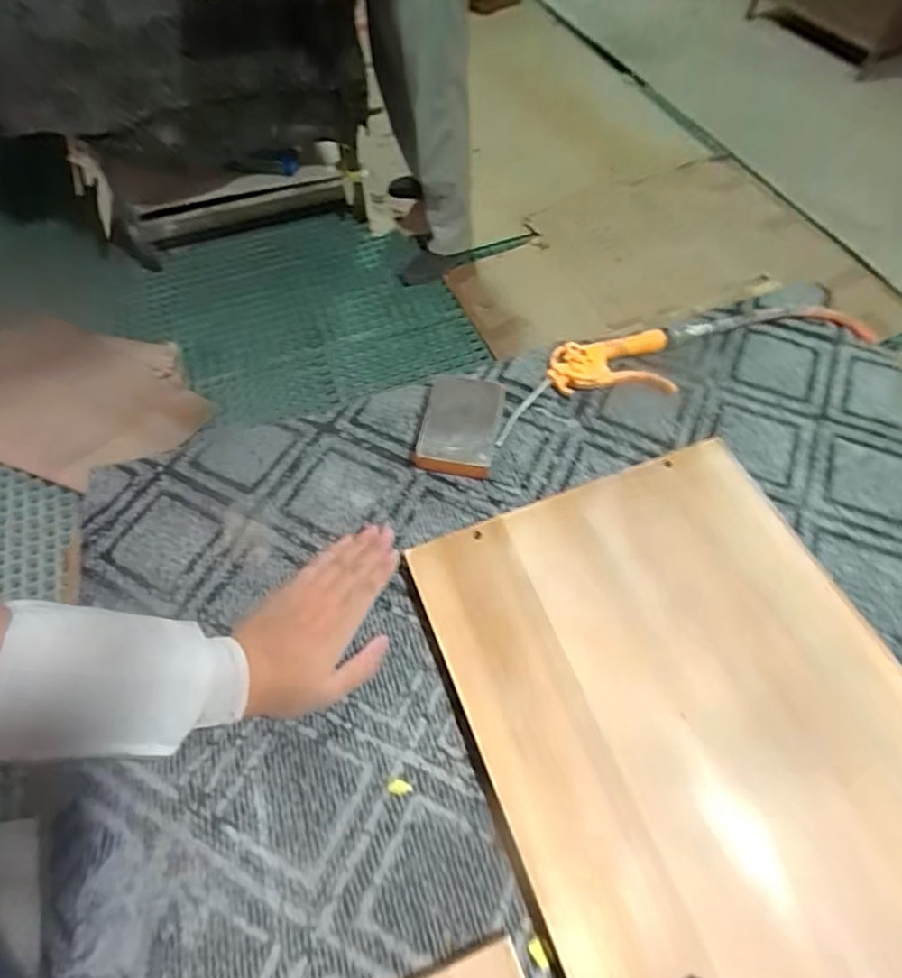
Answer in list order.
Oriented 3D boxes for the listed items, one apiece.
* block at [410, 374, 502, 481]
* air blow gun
[{"bbox_3d":[0.009,-0.062,0.522,0.074,0.032,0.100,9,61,6],"label":"block"},{"bbox_3d":[0.139,-0.115,0.555,0.212,0.023,0.080,-15,61,-8],"label":"air blow gun"}]

